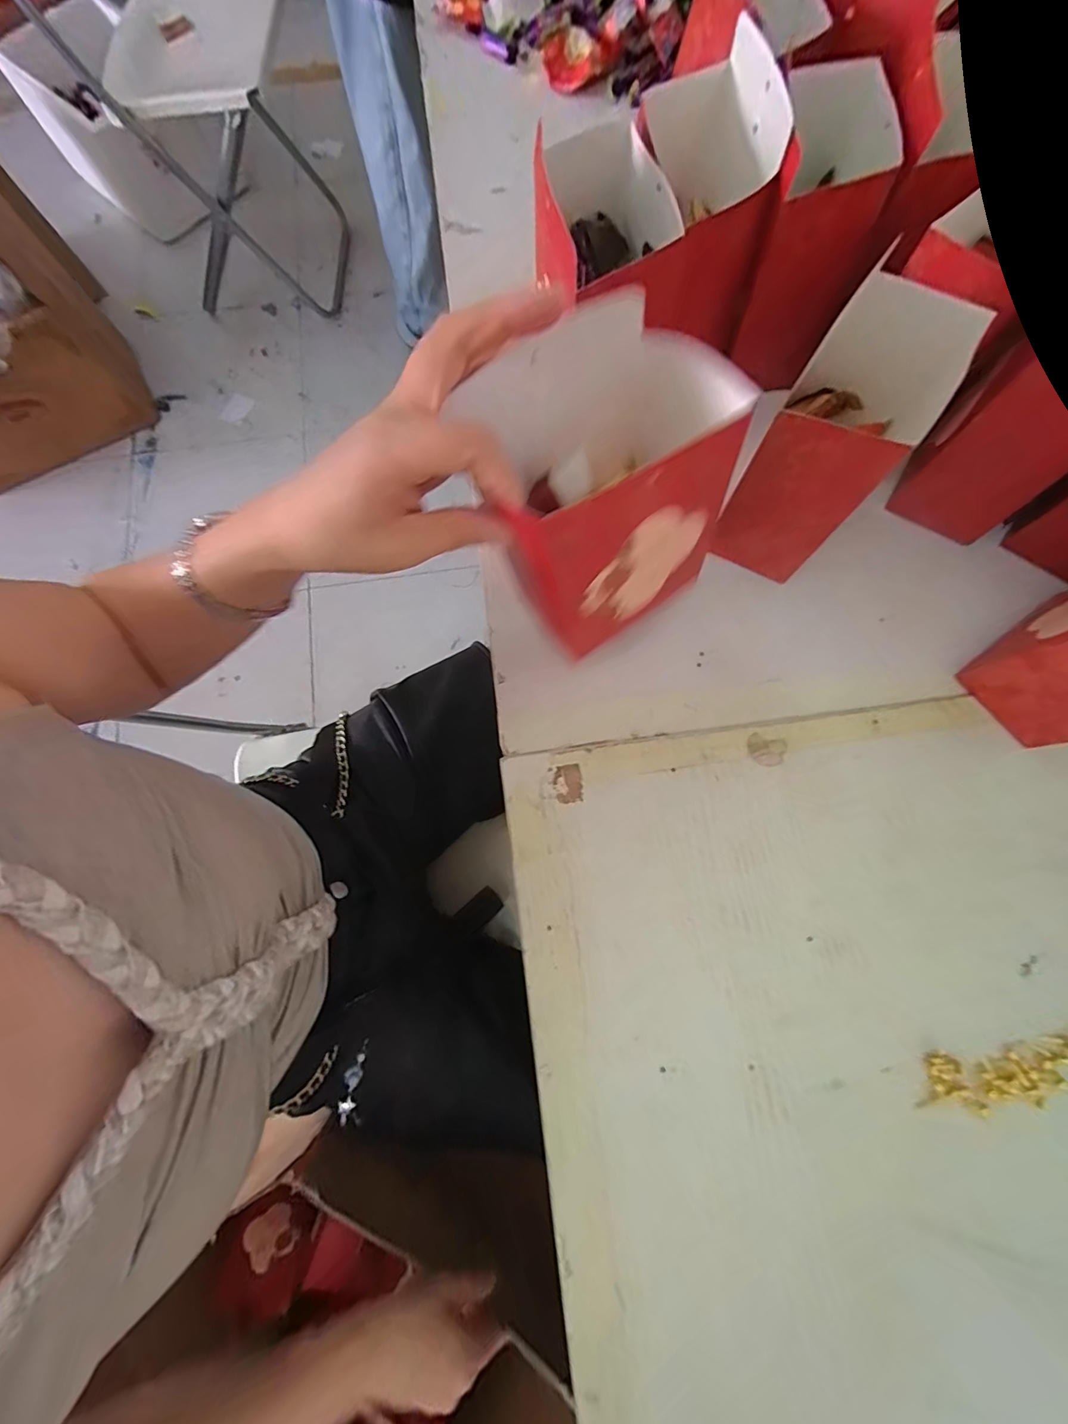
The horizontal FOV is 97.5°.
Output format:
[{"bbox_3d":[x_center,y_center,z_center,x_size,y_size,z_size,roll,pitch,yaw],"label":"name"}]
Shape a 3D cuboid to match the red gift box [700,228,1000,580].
[{"bbox_3d":[0.180,-0.164,0.293,0.069,0.135,0.106,31,81,7],"label":"red gift box"}]

